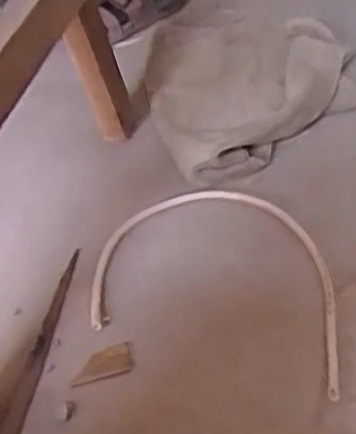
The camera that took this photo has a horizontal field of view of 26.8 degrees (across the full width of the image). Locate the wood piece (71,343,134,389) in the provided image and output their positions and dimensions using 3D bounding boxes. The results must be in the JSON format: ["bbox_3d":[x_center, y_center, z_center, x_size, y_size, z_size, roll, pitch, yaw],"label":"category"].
[{"bbox_3d":[-0.086,0.166,0.832,0.071,0.007,0.036,-16,47,-12],"label":"wood piece"}]

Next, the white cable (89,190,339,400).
[{"bbox_3d":[0.058,0.062,0.905,0.326,0.026,0.257,14,48,17],"label":"white cable"}]

